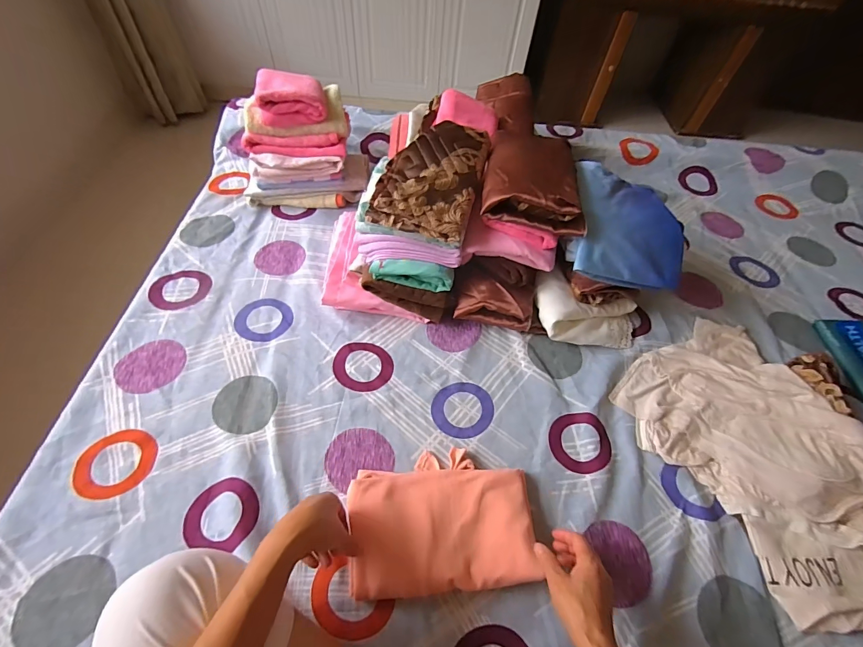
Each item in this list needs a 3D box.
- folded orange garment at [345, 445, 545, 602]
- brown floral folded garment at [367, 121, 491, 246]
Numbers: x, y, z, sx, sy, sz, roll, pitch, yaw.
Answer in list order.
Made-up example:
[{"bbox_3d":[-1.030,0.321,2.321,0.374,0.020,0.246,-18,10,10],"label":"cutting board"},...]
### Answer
[{"bbox_3d":[0.013,0.240,0.480,0.218,0.037,0.154,-5,56,-6],"label":"folded orange garment"},{"bbox_3d":[0.002,-0.234,0.610,0.150,0.069,0.212,15,55,6],"label":"brown floral folded garment"}]

